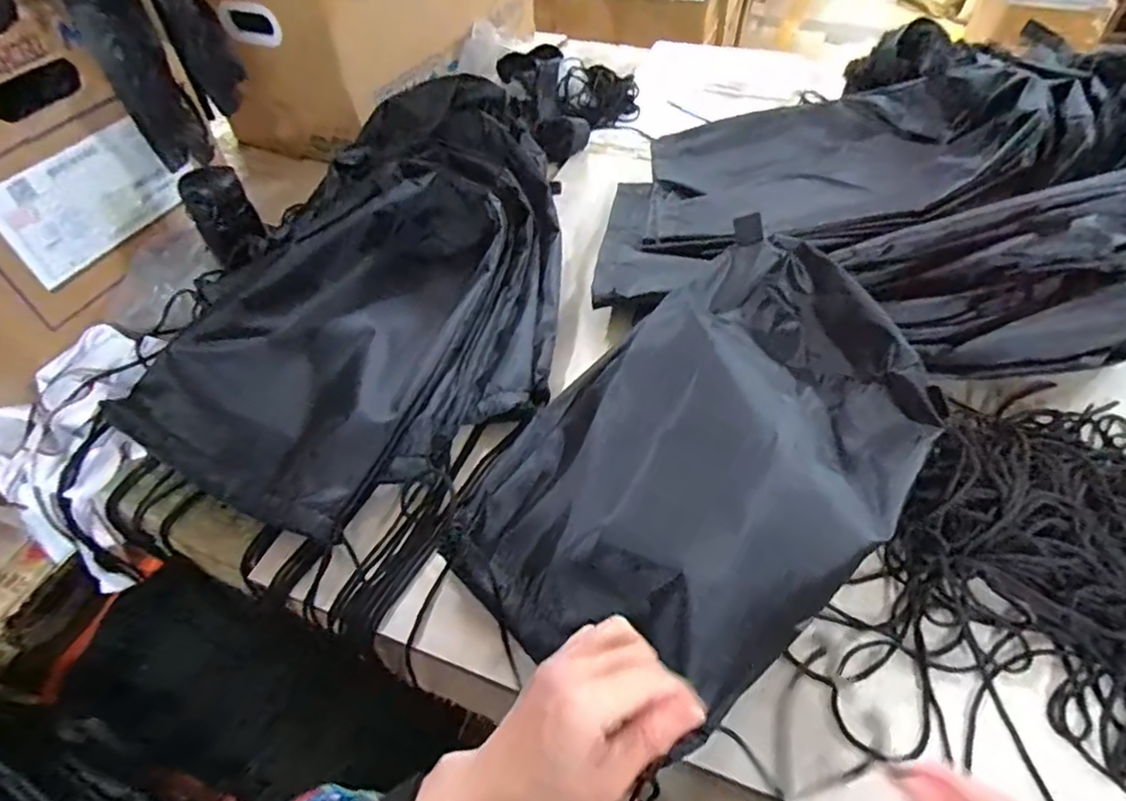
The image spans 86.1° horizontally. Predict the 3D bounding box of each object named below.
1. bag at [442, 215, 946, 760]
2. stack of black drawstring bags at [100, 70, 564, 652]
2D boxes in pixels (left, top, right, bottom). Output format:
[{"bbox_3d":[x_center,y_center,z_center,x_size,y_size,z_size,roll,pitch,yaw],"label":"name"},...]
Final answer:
[{"bbox_3d":[0.127,0.034,0.472,0.410,0.077,0.241,-39,62,-21],"label":"bag"},{"bbox_3d":[-0.168,-0.122,0.654,0.366,0.083,0.644,17,53,17],"label":"stack of black drawstring bags"}]

